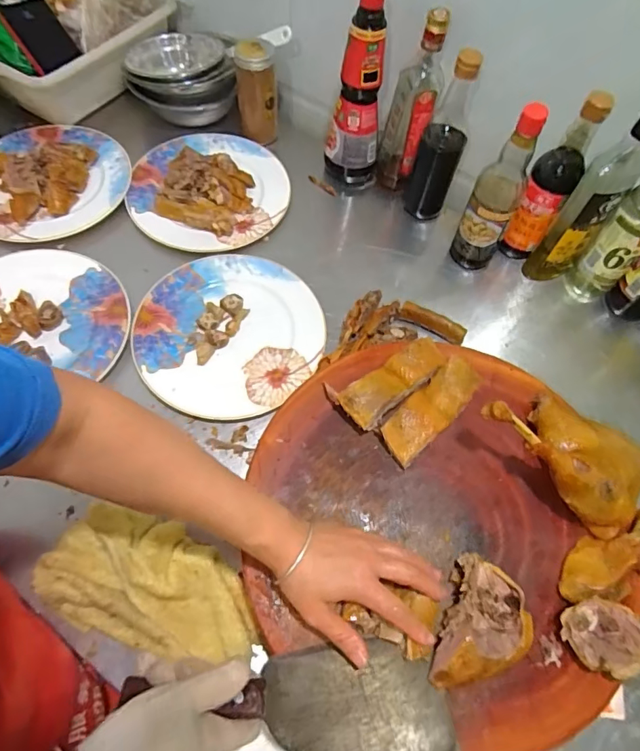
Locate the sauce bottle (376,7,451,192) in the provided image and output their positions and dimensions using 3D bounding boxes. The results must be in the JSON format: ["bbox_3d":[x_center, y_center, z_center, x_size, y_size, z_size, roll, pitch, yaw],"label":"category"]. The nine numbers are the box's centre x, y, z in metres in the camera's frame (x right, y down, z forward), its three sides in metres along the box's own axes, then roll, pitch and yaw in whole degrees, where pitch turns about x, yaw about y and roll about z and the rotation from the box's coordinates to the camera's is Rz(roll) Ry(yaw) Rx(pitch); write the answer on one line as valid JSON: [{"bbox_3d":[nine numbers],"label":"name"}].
[{"bbox_3d":[0.131,-0.385,0.677,0.067,0.237,0.053,12,63,3],"label":"sauce bottle"}]

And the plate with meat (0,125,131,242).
[{"bbox_3d":[-0.435,-0.314,0.732,0.250,0.029,0.242,1,64,-3],"label":"plate with meat"}]

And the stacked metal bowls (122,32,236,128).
[{"bbox_3d":[-0.240,-0.519,0.812,0.177,0.085,0.155,-7,64,-7],"label":"stacked metal bowls"}]

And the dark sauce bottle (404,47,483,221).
[{"bbox_3d":[0.178,-0.339,0.677,0.064,0.241,0.064,15,64,4],"label":"dark sauce bottle"}]

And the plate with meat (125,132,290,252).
[{"bbox_3d":[-0.177,-0.308,0.740,0.244,0.038,0.243,1,64,-3],"label":"plate with meat"}]

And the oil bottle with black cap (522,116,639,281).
[{"bbox_3d":[0.361,-0.223,0.626,0.055,0.263,0.072,40,68,15],"label":"oil bottle with black cap"}]

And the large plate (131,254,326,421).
[{"bbox_3d":[-0.121,-0.062,0.641,0.244,0.021,0.251,1,64,-3],"label":"large plate"}]

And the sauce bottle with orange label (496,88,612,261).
[{"bbox_3d":[0.312,-0.255,0.642,0.061,0.240,0.054,31,66,11],"label":"sauce bottle with orange label"}]

